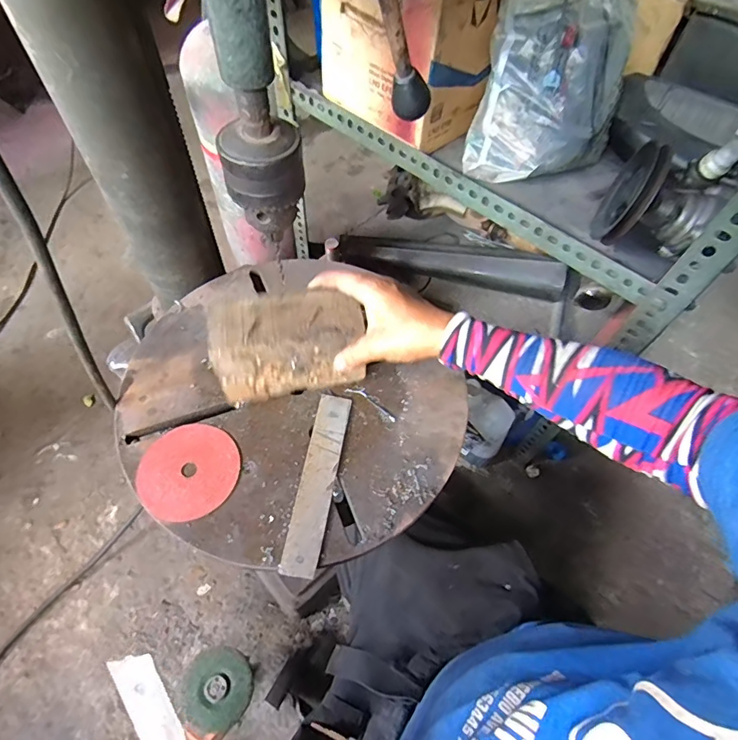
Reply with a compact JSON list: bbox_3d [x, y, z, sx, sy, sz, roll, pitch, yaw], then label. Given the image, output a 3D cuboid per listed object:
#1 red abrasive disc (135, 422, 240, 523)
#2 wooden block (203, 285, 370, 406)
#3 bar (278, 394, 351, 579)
[{"bbox_3d":[-0.186,0.105,0.482,0.095,0.004,0.100,3,60,-5],"label":"red abrasive disc"},{"bbox_3d":[-0.086,-0.026,0.504,0.150,0.096,0.067,-9,59,-8],"label":"wooden block"},{"bbox_3d":[-0.051,0.111,0.479,0.035,0.005,0.187,9,58,3],"label":"bar"}]

